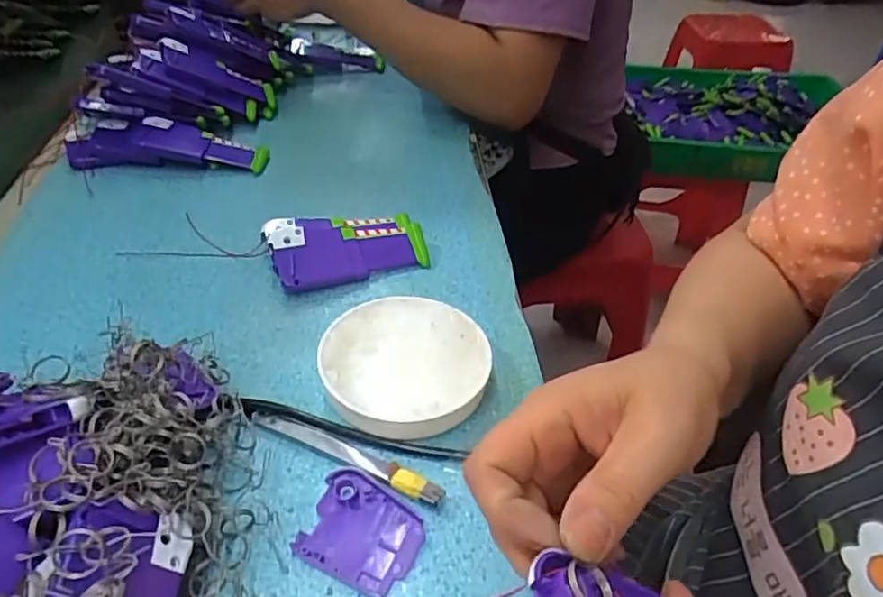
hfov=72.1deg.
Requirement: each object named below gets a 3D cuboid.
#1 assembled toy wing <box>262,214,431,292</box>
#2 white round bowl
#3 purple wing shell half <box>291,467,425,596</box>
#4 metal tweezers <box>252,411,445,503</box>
[{"bbox_3d":[-0.076,-0.042,0.487,0.118,0.033,0.070,-15,44,-20],"label":"assembled toy wing"},{"bbox_3d":[-0.024,0.044,0.388,0.104,0.027,0.103,2,41,-2],"label":"white round bowl"},{"bbox_3d":[-0.041,0.121,0.318,0.060,0.011,0.051,19,43,16],"label":"purple wing shell half"},{"bbox_3d":[-0.056,0.087,0.349,0.125,0.010,0.013,21,44,19],"label":"metal tweezers"}]

